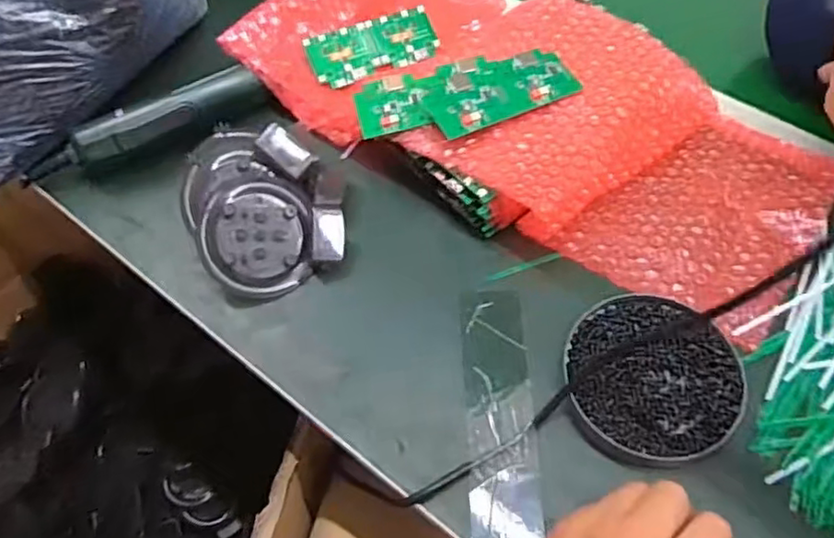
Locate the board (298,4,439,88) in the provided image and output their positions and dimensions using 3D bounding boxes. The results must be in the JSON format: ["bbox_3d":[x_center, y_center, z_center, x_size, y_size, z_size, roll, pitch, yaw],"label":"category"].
[{"bbox_3d":[-0.038,-0.196,0.576,0.115,0.005,0.053,-22,79,-13],"label":"board"}]

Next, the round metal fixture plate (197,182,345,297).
[{"bbox_3d":[-0.109,-0.027,0.490,0.102,0.036,0.089,-9,91,-19],"label":"round metal fixture plate"}]

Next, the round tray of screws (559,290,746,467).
[{"bbox_3d":[0.155,0.069,0.432,0.108,0.020,0.113,-1,59,2],"label":"round tray of screws"}]

